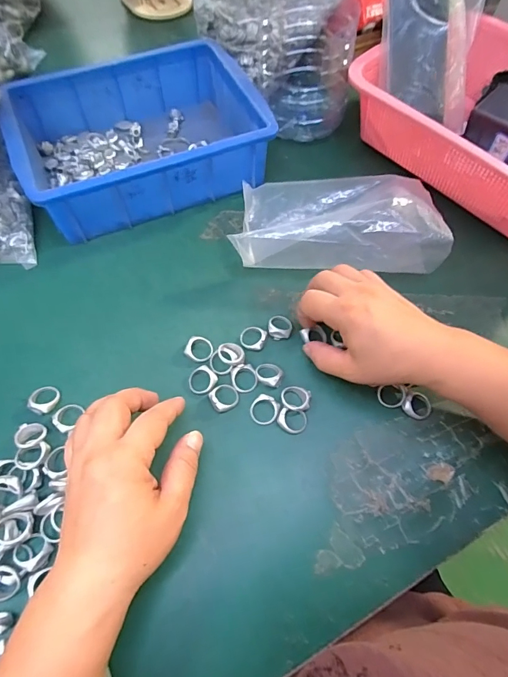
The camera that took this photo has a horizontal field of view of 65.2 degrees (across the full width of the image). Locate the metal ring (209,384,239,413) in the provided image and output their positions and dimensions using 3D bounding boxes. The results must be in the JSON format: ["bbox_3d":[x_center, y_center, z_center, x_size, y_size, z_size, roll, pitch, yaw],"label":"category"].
[{"bbox_3d":[-0.025,0.048,0.330,0.024,0.007,0.022,1,62,-1],"label":"metal ring"}]

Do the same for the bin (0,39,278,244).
[{"bbox_3d":[-0.121,-0.212,0.428,0.236,0.080,0.174,-24,65,-14],"label":"bin"}]

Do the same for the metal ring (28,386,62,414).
[{"bbox_3d":[-0.172,0.050,0.325,0.021,0.010,0.024,22,63,10],"label":"metal ring"}]

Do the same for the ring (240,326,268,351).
[{"bbox_3d":[-0.001,-0.002,0.355,0.023,0.008,0.024,1,62,-1],"label":"ring"}]

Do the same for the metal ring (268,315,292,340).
[{"bbox_3d":[0.024,-0.011,0.361,0.021,0.007,0.027,8,62,2],"label":"metal ring"}]

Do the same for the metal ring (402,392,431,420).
[{"bbox_3d":[0.136,0.056,0.330,0.023,0.010,0.023,1,62,-1],"label":"metal ring"}]

